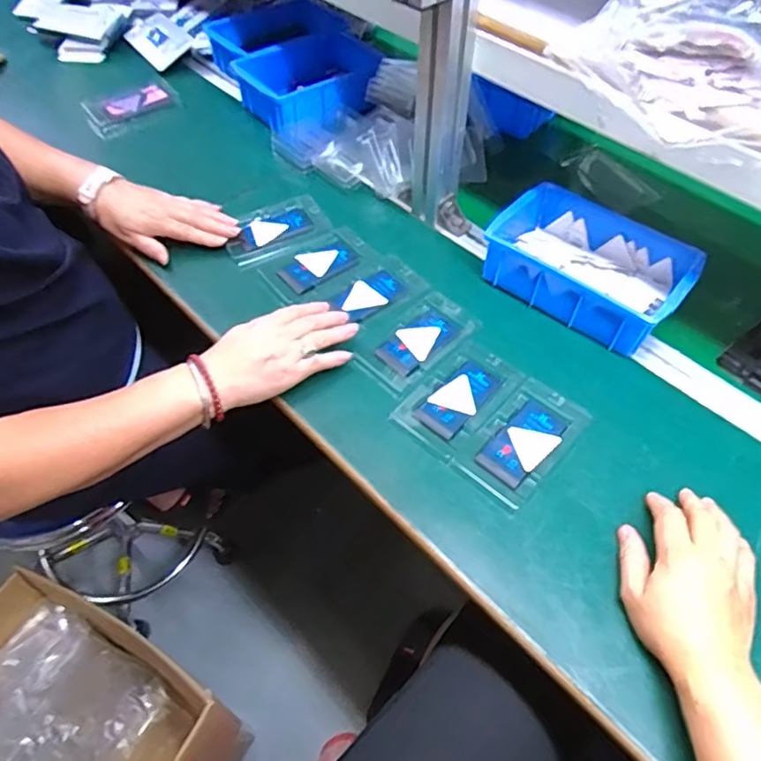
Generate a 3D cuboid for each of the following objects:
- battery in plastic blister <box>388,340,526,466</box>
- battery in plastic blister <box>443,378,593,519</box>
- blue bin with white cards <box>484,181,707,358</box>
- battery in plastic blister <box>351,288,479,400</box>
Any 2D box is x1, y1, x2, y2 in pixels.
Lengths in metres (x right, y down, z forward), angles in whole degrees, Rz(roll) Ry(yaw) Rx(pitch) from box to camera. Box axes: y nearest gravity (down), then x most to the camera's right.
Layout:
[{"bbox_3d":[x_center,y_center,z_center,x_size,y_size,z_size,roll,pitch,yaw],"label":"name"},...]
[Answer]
[{"bbox_3d":[0.077,0.017,0.567,0.072,0.013,0.126,37,61,23],"label":"battery in plastic blister"},{"bbox_3d":[0.132,0.057,0.538,0.073,0.015,0.128,37,61,23],"label":"battery in plastic blister"},{"bbox_3d":[0.229,-0.130,0.636,0.202,0.062,0.146,36,61,23],"label":"blue bin with white cards"},{"bbox_3d":[0.040,-0.043,0.609,0.069,0.011,0.132,38,61,24],"label":"battery in plastic blister"}]

